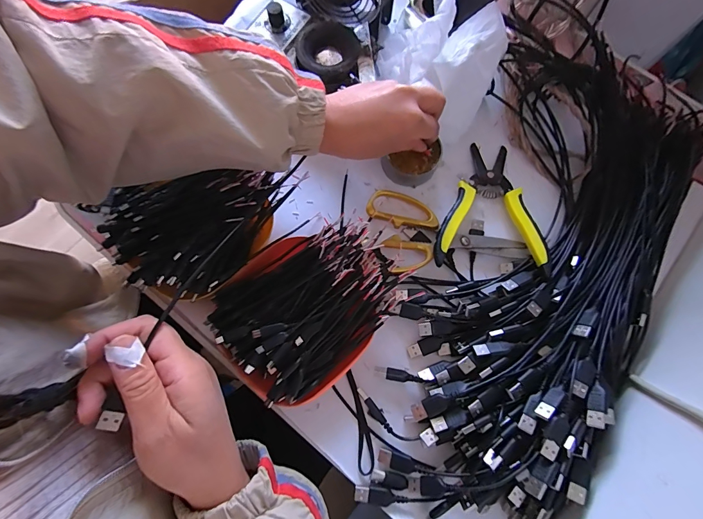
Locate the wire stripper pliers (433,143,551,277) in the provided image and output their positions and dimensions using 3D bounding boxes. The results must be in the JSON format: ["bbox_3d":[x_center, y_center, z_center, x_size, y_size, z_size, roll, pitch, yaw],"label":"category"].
[{"bbox_3d":[0.152,-0.062,0.384,0.116,0.019,0.150,8,76,1],"label":"wire stripper pliers"}]

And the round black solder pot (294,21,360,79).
[{"bbox_3d":[-0.025,-0.225,0.387,0.064,0.020,0.064,0,76,0],"label":"round black solder pot"}]

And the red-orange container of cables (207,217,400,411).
[{"bbox_3d":[-0.040,0.043,0.343,0.164,0.055,0.133,-41,80,-9],"label":"red-orange container of cables"}]

